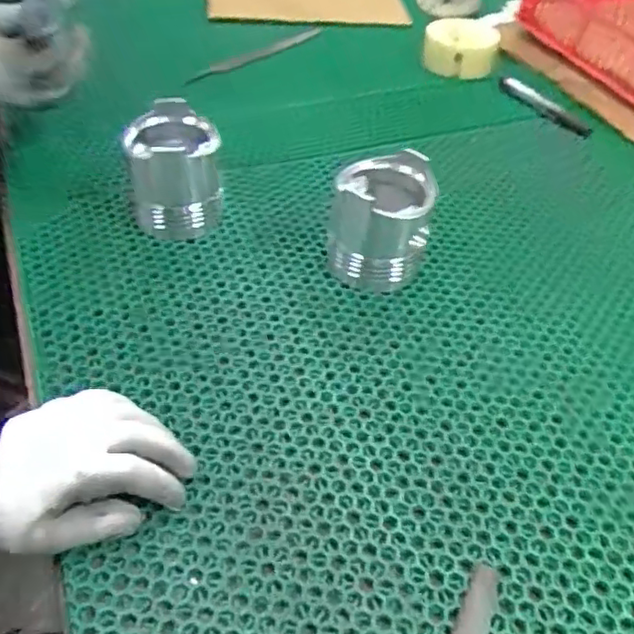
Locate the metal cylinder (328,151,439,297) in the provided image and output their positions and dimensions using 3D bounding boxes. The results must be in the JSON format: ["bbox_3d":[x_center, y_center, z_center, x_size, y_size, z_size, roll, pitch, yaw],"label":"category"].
[{"bbox_3d":[0.054,-0.080,0.548,0.085,0.092,0.083,8,46,3],"label":"metal cylinder"}]

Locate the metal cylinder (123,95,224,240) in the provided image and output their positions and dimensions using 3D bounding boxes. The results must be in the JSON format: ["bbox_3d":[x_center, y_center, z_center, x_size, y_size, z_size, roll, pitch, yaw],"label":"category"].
[{"bbox_3d":[-0.126,-0.130,0.566,0.076,0.091,0.085,-2,47,-7],"label":"metal cylinder"}]

